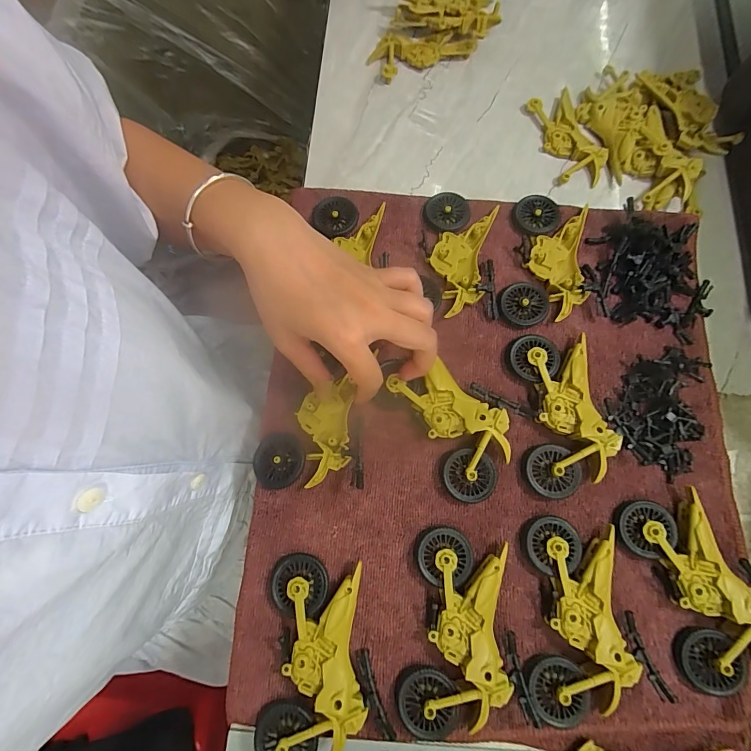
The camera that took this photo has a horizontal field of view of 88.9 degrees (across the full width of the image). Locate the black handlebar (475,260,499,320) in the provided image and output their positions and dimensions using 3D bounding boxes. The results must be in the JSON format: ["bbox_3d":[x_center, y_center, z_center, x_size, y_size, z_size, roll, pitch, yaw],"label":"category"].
[{"bbox_3d":[0.087,-0.068,0.303,0.017,0.012,0.046,-5,75,0],"label":"black handlebar"}]

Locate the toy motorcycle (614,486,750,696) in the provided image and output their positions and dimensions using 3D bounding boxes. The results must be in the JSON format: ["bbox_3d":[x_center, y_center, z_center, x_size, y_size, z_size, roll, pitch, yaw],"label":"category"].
[{"bbox_3d":[0.216,0.135,0.247,0.070,0.021,0.112,-19,76,-4],"label":"toy motorcycle"}]

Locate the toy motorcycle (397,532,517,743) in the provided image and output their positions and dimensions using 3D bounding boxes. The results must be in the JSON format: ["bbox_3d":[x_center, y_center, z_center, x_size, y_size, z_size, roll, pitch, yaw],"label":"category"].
[{"bbox_3d":[0.052,0.163,0.244,0.060,0.020,0.114,9,76,4],"label":"toy motorcycle"}]

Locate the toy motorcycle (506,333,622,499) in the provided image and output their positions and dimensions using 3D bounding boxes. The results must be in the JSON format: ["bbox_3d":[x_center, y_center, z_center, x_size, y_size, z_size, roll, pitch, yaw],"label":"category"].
[{"bbox_3d":[0.134,0.026,0.276,0.058,0.019,0.115,-3,75,0],"label":"toy motorcycle"}]

